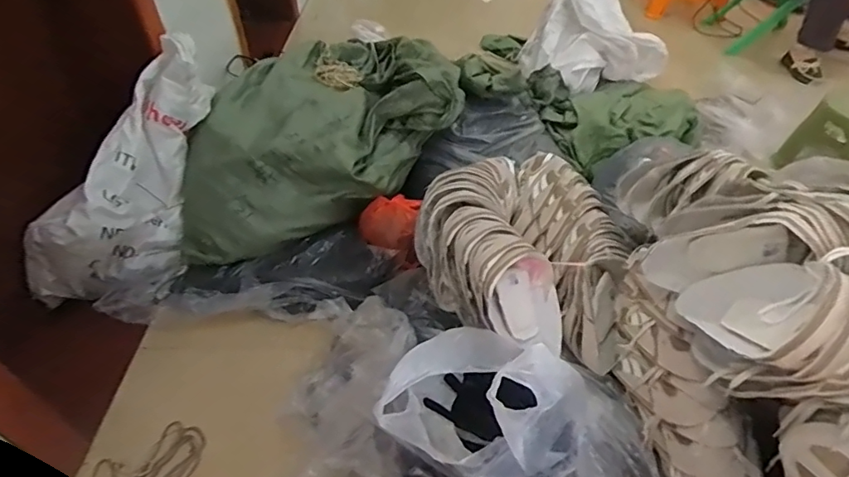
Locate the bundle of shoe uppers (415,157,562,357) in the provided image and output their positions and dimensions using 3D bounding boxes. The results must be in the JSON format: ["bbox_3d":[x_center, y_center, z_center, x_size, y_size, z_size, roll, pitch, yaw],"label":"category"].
[{"bbox_3d":[0.124,0.008,1.010,0.257,0.155,0.397,-9,45,-7],"label":"bundle of shoe uppers"}]

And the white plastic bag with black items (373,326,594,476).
[{"bbox_3d":[0.109,0.233,0.755,0.289,0.201,0.218,17,47,18],"label":"white plastic bag with black items"}]

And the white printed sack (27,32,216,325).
[{"bbox_3d":[-0.680,-0.147,1.174,0.233,0.668,0.325,27,8,26],"label":"white printed sack"}]

